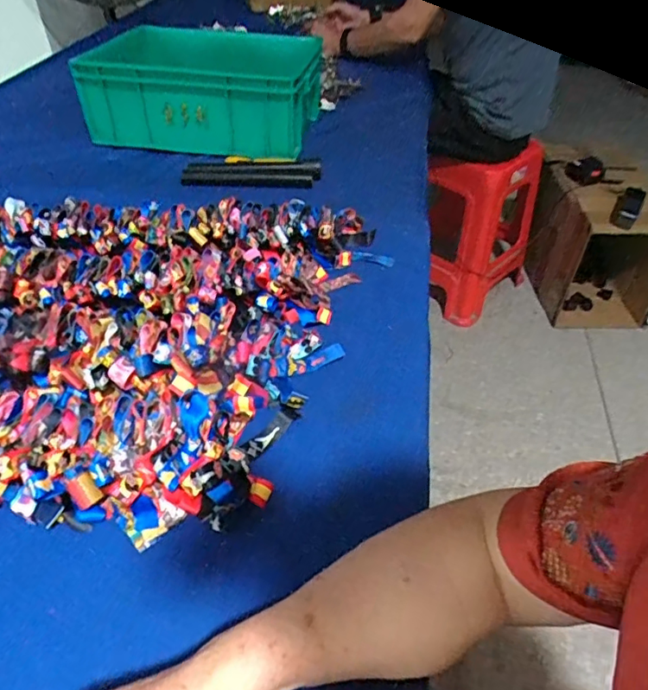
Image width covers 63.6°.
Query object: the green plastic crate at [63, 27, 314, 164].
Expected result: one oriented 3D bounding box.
[{"bbox_3d":[-0.225,-0.479,1.002,0.381,0.155,0.281,7,43,5],"label":"green plastic crate"}]

